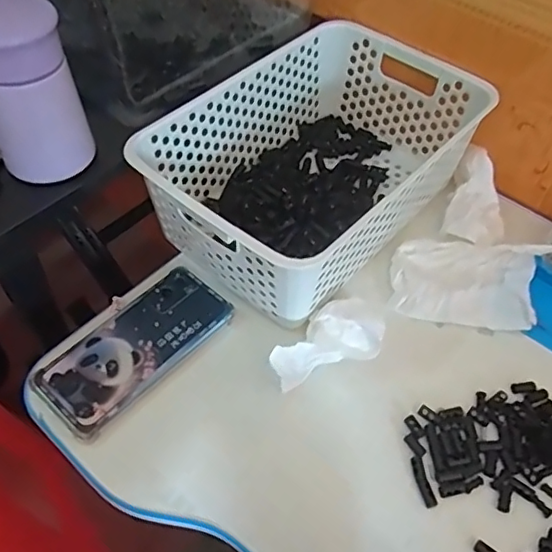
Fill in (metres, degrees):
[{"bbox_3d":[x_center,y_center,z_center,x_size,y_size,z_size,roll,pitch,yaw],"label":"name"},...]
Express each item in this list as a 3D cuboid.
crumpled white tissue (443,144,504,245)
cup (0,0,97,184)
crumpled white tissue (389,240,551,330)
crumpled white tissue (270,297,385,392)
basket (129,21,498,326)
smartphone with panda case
[{"bbox_3d":[0.202,-0.076,0.563,0.056,0.033,0.106,16,54,10],"label":"crumpled white tissue"},{"bbox_3d":[-0.187,-0.137,0.431,0.069,0.121,0.059,-22,57,-18],"label":"cup"},{"bbox_3d":[0.173,0.001,0.518,0.128,0.022,0.091,12,54,7],"label":"crumpled white tissue"},{"bbox_3d":[0.040,0.052,0.465,0.097,0.034,0.052,-16,55,-14],"label":"crumpled white tissue"},{"bbox_3d":[0.041,-0.110,0.549,0.202,0.112,0.302,33,59,21],"label":"basket"},{"bbox_3d":[-0.116,0.056,0.476,0.078,0.008,0.162,36,60,23],"label":"smartphone with panda case"}]

